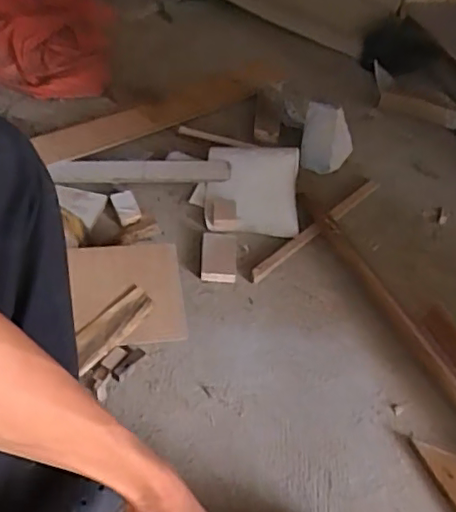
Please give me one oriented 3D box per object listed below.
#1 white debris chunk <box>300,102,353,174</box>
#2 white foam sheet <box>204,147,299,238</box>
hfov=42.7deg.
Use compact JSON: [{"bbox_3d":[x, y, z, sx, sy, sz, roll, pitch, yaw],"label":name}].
[{"bbox_3d":[0.198,-0.232,1.156,0.102,0.118,0.059,14,47,6],"label":"white debris chunk"},{"bbox_3d":[0.043,-0.128,1.080,0.167,0.033,0.194,-1,65,9],"label":"white foam sheet"}]

